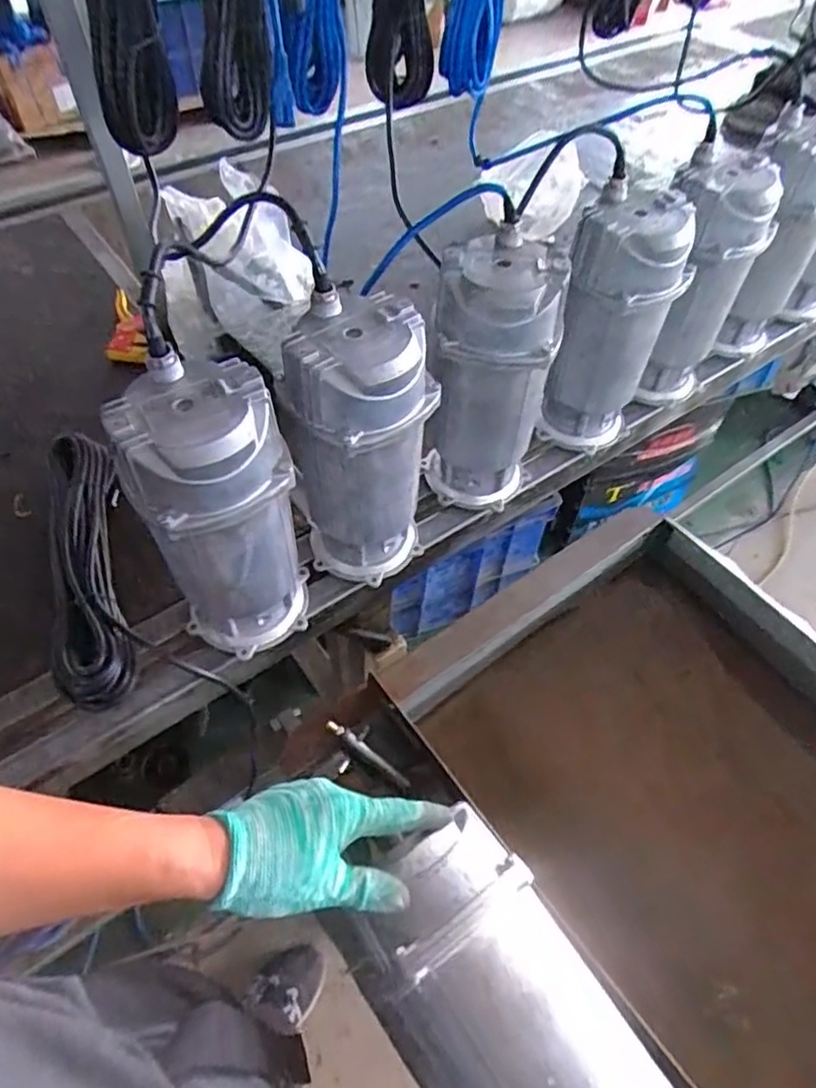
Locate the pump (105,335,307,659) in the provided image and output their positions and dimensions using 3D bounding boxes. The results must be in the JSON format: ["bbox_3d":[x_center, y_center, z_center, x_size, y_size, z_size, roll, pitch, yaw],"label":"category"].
[{"bbox_3d":[-0.166,-0.013,0.596,0.127,0.296,0.108,-19,57,-15],"label":"pump"}]

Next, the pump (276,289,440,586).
[{"bbox_3d":[-0.046,-0.084,0.650,0.135,0.295,0.119,-6,54,-6],"label":"pump"}]

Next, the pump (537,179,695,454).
[{"bbox_3d":[0.239,-0.255,0.790,0.127,0.295,0.116,32,59,19],"label":"pump"}]

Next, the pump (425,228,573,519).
[{"bbox_3d":[0.087,-0.173,0.727,0.124,0.302,0.102,1,54,-1],"label":"pump"}]

